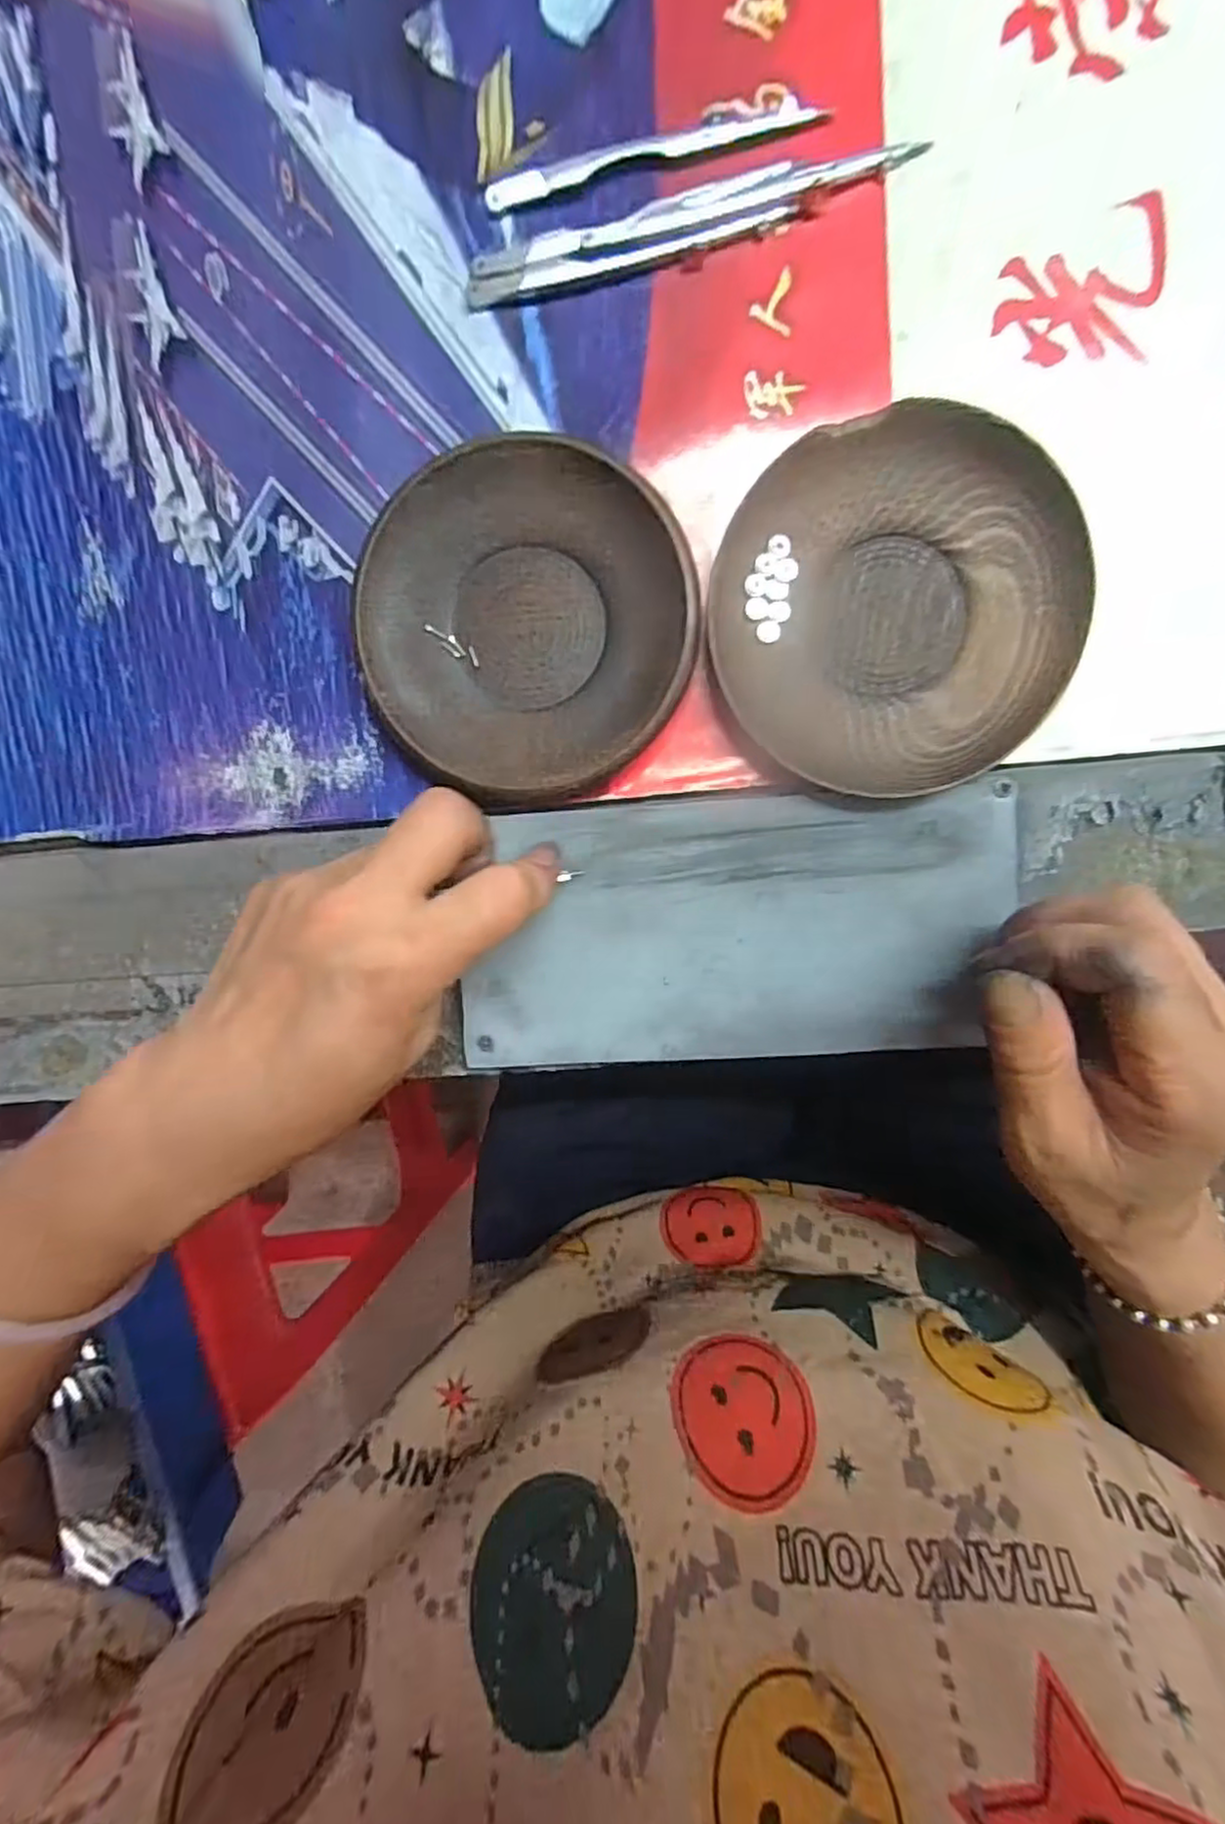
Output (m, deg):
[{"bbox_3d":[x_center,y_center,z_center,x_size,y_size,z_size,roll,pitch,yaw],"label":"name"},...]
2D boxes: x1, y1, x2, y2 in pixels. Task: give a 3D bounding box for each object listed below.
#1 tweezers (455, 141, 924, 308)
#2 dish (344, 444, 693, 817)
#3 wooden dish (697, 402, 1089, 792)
[{"bbox_3d":[0.022,-0.219,0.221,0.140,0.006,0.018,-10,97,7],"label":"tweezers"},{"bbox_3d":[-0.029,-0.096,0.237,0.110,0.018,0.113,1,98,5],"label":"dish"},{"bbox_3d":[0.092,-0.097,0.228,0.111,0.016,0.112,1,98,5],"label":"wooden dish"}]

